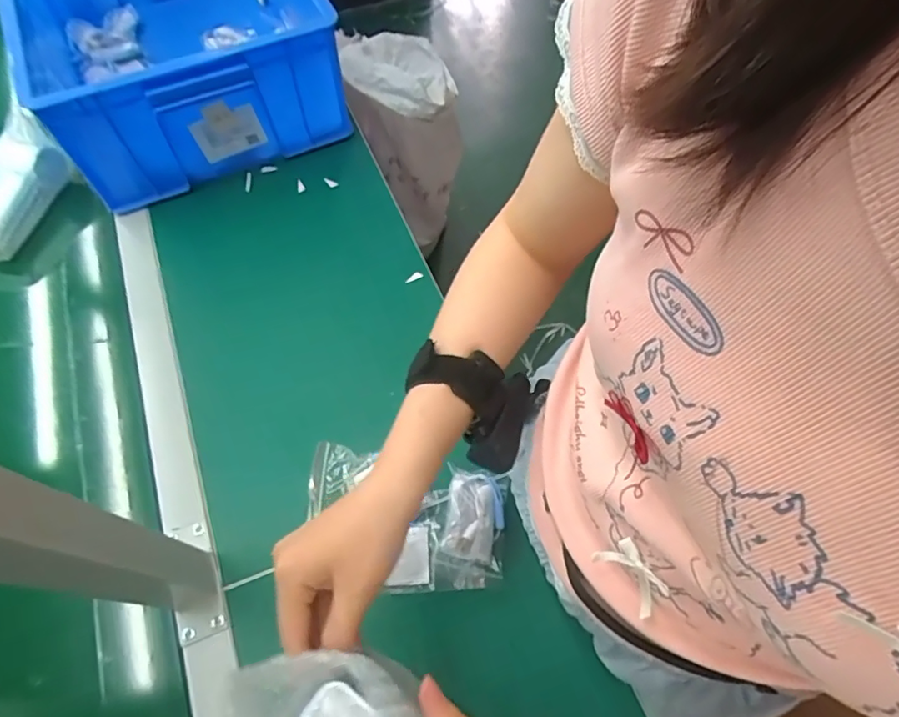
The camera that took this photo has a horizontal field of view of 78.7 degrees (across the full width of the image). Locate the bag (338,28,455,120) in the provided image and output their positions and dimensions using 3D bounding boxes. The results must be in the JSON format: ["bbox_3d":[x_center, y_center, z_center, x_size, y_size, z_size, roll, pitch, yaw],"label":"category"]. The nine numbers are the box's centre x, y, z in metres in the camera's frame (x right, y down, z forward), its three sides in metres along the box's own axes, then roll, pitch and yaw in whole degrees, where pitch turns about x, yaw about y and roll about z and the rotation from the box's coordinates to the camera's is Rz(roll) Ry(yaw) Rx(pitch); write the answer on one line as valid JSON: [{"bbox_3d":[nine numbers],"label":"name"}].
[{"bbox_3d":[-0.087,-0.513,0.970,0.187,0.067,0.211,-8,61,-5],"label":"bag"}]

